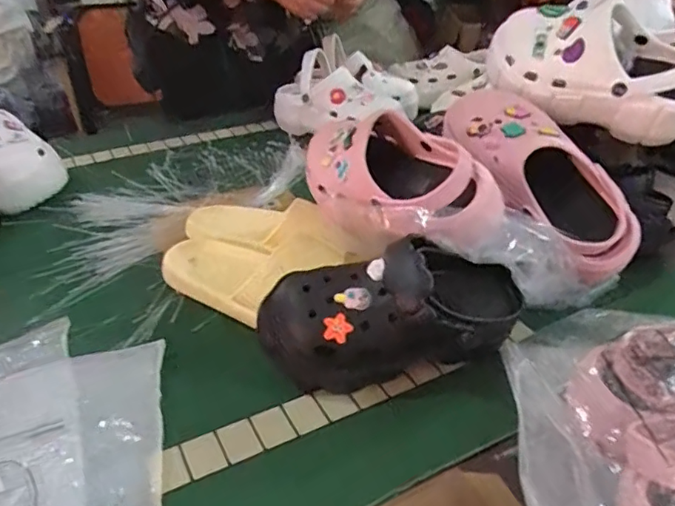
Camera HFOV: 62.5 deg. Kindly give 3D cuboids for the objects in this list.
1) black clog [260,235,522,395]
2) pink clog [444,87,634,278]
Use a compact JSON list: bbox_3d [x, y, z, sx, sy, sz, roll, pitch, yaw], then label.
[{"bbox_3d":[0.052,0.052,0.517,0.247,0.106,0.097,-3,35,-2],"label":"black clog"},{"bbox_3d":[0.228,-0.089,0.617,0.097,0.078,0.263,-29,71,-33],"label":"pink clog"}]

